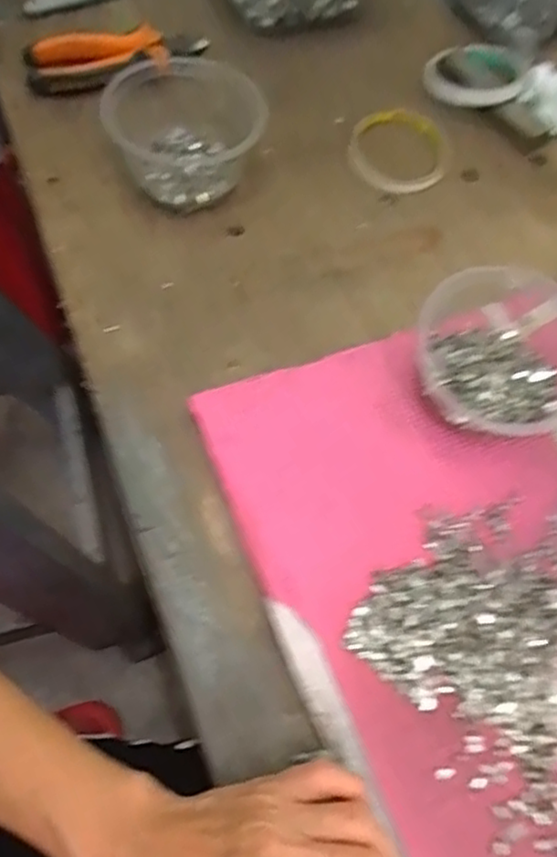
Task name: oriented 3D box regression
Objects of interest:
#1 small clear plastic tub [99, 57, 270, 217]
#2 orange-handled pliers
[{"bbox_3d":[-0.068,-0.227,0.522,0.112,0.062,0.106,2,64,-4],"label":"small clear plastic tub"},{"bbox_3d":[-0.138,-0.317,0.579,0.149,0.030,0.038,-14,66,-11],"label":"orange-handled pliers"}]

